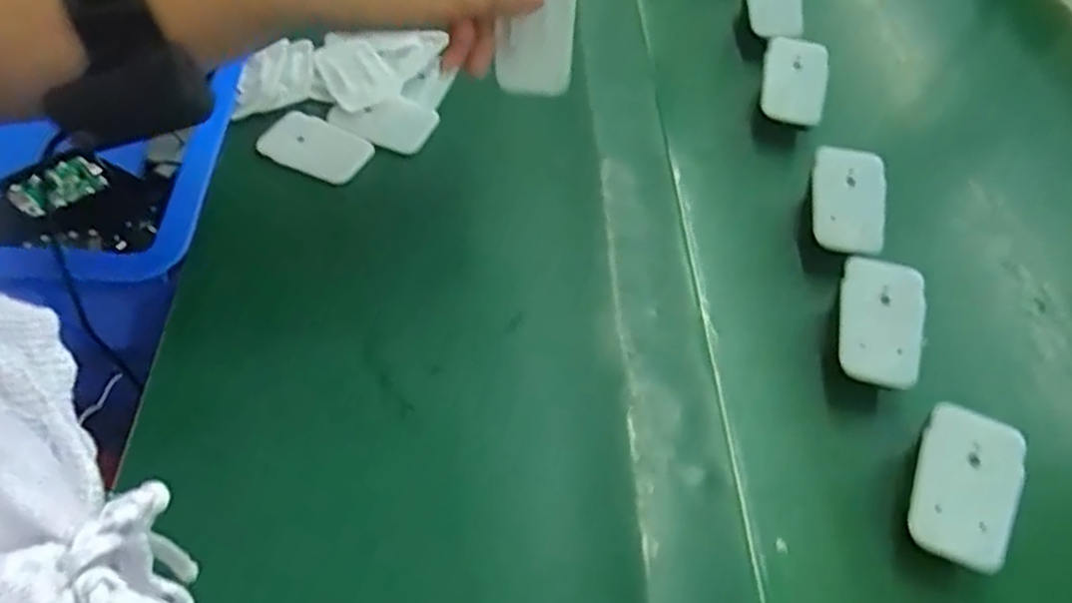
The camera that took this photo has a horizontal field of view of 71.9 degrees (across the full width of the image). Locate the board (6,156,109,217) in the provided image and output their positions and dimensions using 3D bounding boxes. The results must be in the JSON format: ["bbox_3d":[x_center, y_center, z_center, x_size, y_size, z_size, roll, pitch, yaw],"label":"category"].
[{"bbox_3d":[-0.350,-0.085,0.541,0.060,0.007,0.029,-41,104,-33],"label":"board"}]

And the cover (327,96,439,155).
[{"bbox_3d":[-0.104,-0.126,0.506,0.068,0.005,0.044,25,64,9],"label":"cover"}]

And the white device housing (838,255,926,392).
[{"bbox_3d":[0.189,0.012,0.401,0.049,0.016,0.066,13,83,-7],"label":"white device housing"}]

